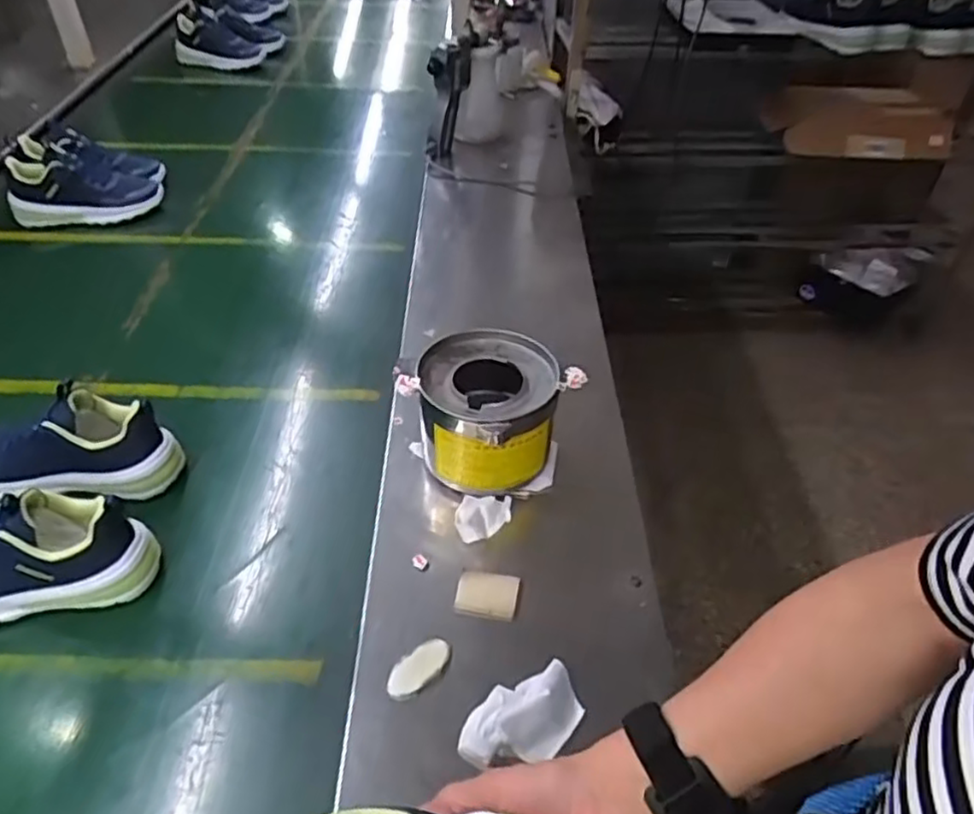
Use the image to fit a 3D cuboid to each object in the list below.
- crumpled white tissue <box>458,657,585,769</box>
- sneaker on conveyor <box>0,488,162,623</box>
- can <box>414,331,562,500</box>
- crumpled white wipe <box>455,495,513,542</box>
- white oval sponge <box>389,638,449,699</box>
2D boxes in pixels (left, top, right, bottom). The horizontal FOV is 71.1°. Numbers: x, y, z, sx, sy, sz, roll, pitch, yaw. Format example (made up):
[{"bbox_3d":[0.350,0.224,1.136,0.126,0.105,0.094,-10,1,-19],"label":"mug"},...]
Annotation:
[{"bbox_3d":[0.027,0.243,0.533,0.099,0.034,0.055,-20,47,-21],"label":"crumpled white tissue"},{"bbox_3d":[-0.414,0.129,0.599,0.215,0.101,0.075,-6,45,-11],"label":"sneaker on conveyor"},{"bbox_3d":[-0.002,0.012,0.708,0.134,0.124,0.147,0,43,0],"label":"can"},{"bbox_3d":[-0.004,0.111,0.677,0.053,0.020,0.056,4,43,4],"label":"crumpled white wipe"},{"bbox_3d":[-0.056,0.217,0.570,0.061,0.005,0.028,-33,53,-30],"label":"white oval sponge"}]

